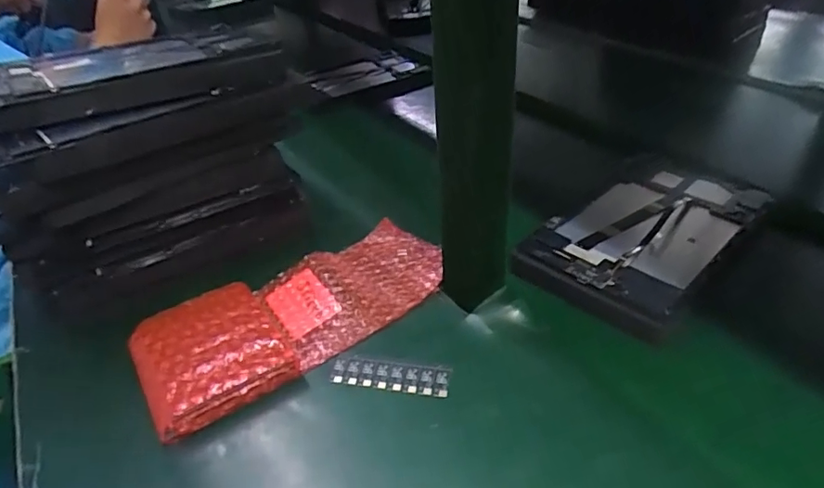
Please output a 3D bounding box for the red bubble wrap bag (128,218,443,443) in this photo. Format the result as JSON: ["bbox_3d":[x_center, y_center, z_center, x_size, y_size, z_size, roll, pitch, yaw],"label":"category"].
[{"bbox_3d":[-0.098,0.056,0.474,0.271,0.027,0.121,-24,42,-26],"label":"red bubble wrap bag"}]

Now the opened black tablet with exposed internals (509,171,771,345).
[{"bbox_3d":[0.225,-0.014,0.526,0.149,0.013,0.241,29,47,35],"label":"opened black tablet with exposed internals"}]

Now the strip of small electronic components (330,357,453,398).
[{"bbox_3d":[-0.018,0.104,0.422,0.093,0.004,0.027,7,38,12],"label":"strip of small electronic components"}]

